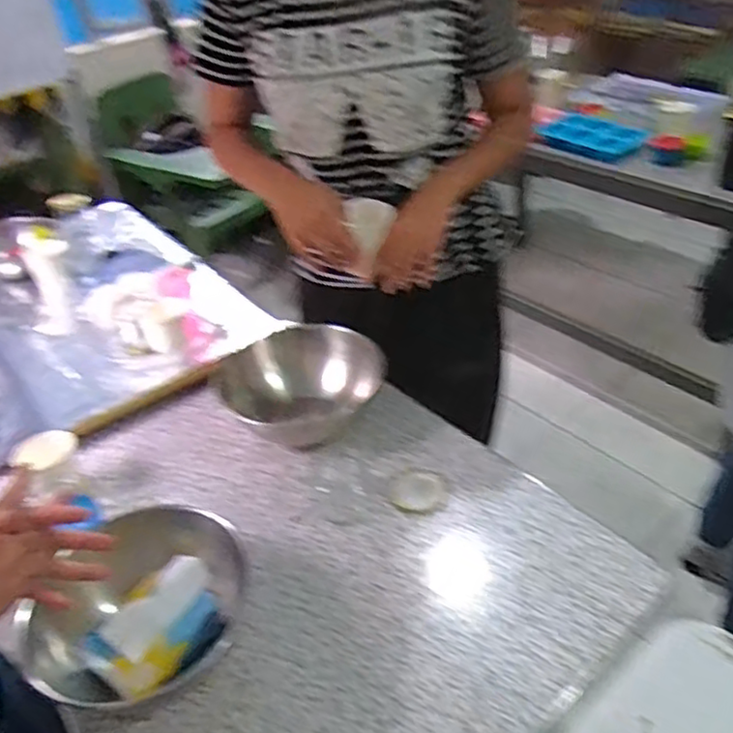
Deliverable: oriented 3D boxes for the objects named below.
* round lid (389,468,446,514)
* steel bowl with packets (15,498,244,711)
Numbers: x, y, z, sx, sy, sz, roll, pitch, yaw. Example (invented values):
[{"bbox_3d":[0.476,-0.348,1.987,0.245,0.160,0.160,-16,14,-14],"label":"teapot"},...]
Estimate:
[{"bbox_3d":[0.068,0.164,0.895,0.068,0.005,0.075,9,40,20],"label":"round lid"},{"bbox_3d":[-0.228,0.259,0.727,0.212,0.113,0.192,6,40,17],"label":"steel bowl with packets"}]

